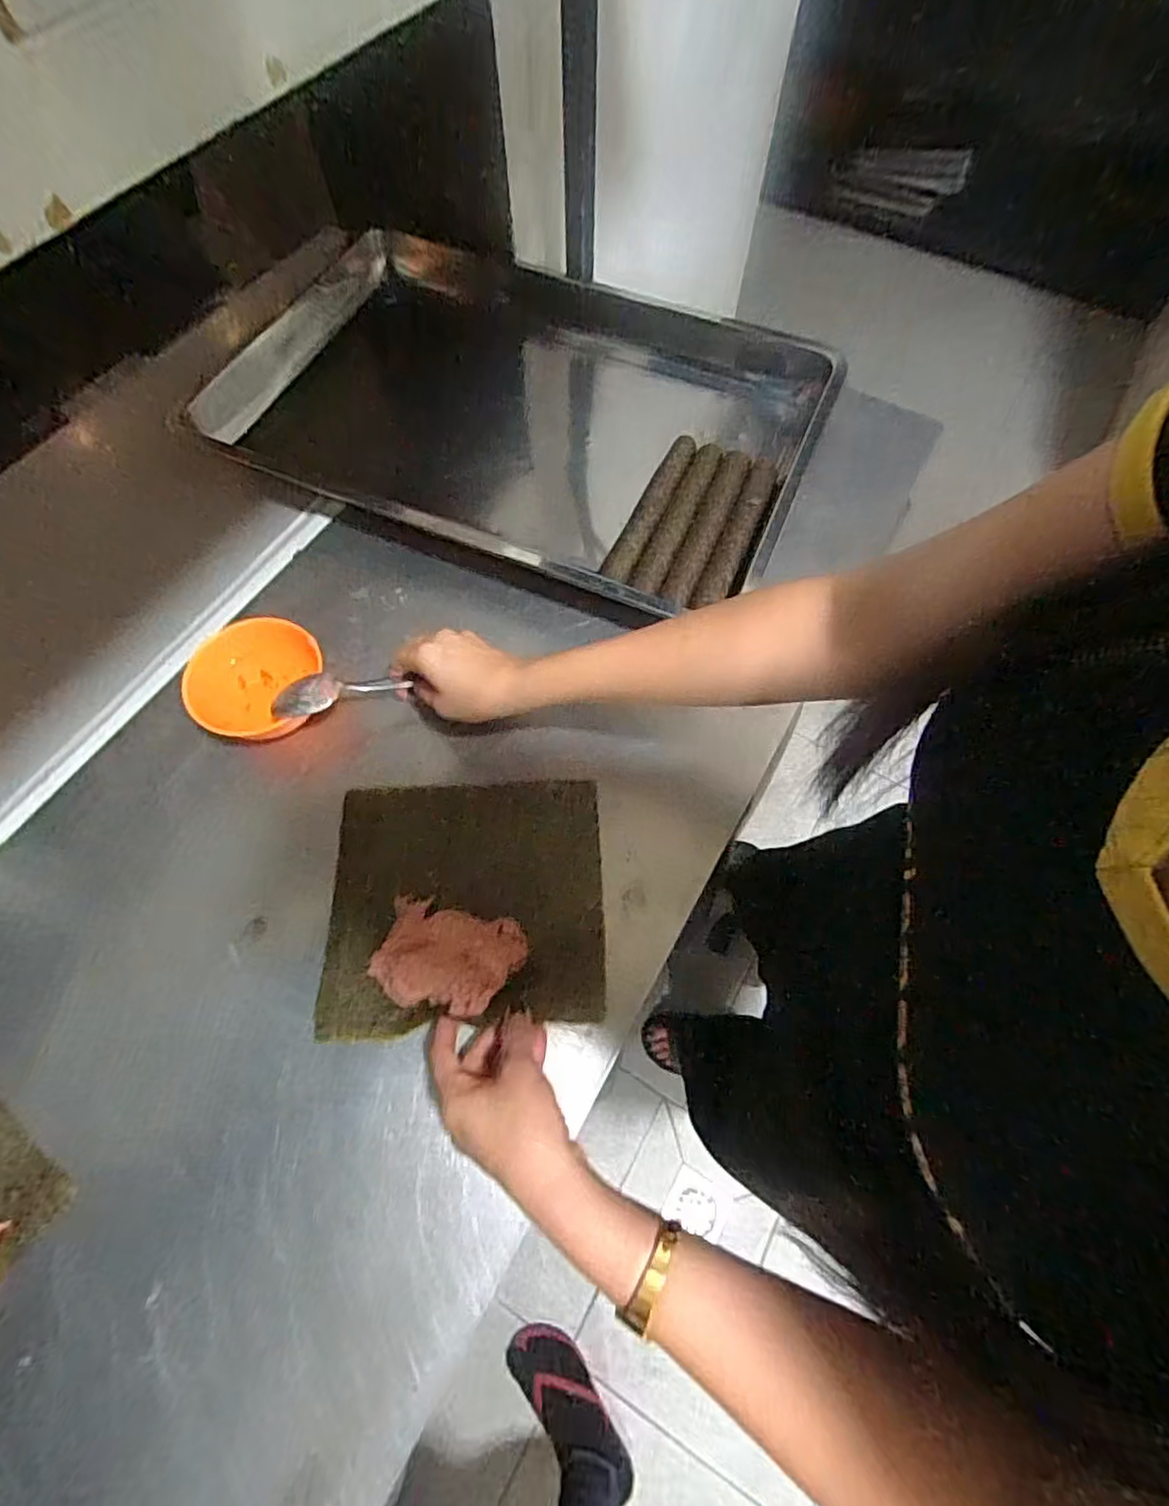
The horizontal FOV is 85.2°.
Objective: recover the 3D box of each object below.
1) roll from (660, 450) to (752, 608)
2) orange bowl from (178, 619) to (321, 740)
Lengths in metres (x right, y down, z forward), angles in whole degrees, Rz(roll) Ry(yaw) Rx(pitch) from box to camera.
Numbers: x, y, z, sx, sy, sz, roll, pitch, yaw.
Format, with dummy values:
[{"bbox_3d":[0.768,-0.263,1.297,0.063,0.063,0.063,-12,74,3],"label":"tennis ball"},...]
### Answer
[{"bbox_3d":[0.117,-0.211,0.606,0.028,0.031,0.194,21,67,10],"label":"roll"},{"bbox_3d":[-0.265,-0.055,0.523,0.093,0.050,0.105,41,72,17],"label":"orange bowl"}]

